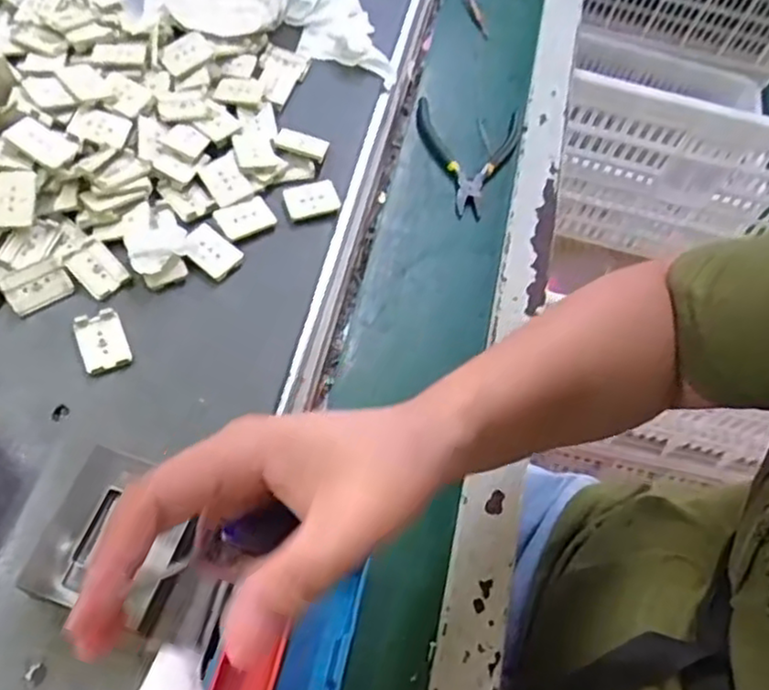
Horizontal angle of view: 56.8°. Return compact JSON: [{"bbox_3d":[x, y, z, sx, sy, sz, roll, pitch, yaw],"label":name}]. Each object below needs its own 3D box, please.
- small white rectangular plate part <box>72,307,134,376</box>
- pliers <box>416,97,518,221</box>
[{"bbox_3d":[-0.176,-0.002,0.442,0.028,0.006,0.041,-20,67,-20],"label":"small white rectangular plate part"},{"bbox_3d":[0.071,-0.161,0.606,0.090,0.010,0.121,7,60,-7],"label":"pliers"}]

